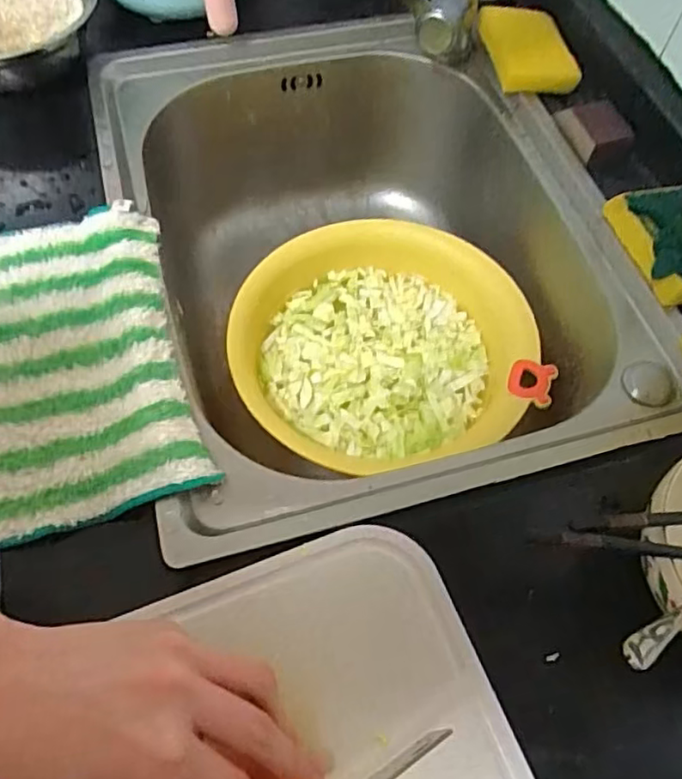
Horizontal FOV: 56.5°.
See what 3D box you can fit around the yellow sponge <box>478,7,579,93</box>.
[{"bbox_3d":[0.178,-0.329,0.611,0.075,0.025,0.107,-5,62,-3],"label":"yellow sponge"}]

